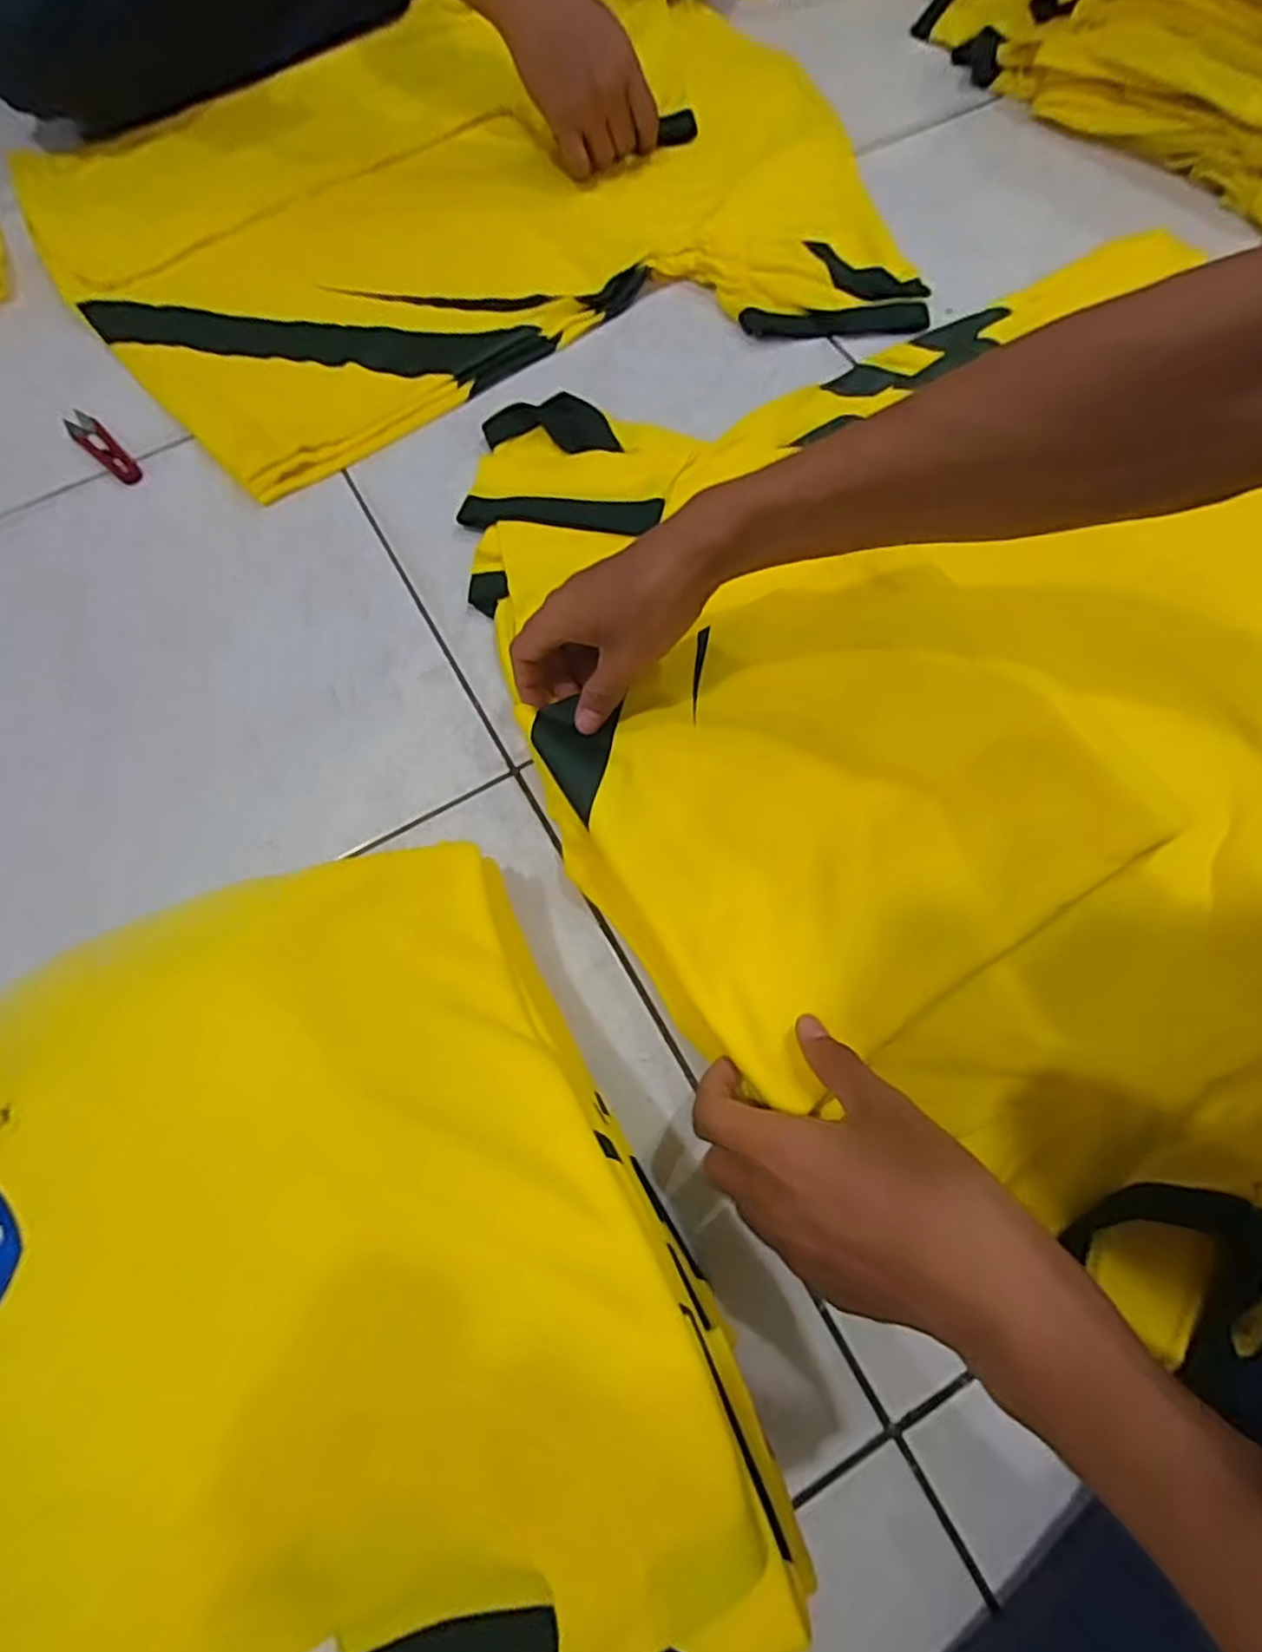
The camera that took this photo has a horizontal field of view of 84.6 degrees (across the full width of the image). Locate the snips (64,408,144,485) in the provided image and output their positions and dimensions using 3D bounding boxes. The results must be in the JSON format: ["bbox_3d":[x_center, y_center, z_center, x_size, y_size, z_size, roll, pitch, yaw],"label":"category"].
[{"bbox_3d":[-0.417,-0.300,0.547,0.093,0.006,0.022,42,76,15],"label":"snips"}]

